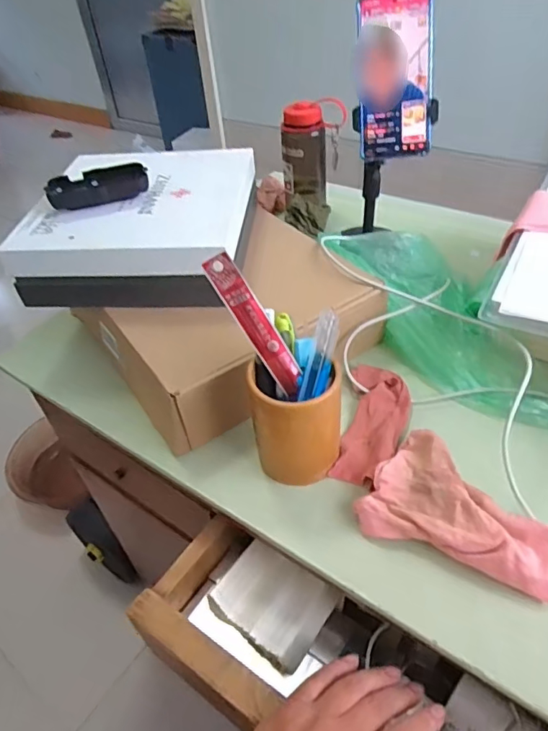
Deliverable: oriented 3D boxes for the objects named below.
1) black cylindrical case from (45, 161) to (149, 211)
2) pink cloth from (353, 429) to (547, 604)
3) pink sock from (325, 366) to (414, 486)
[{"bbox_3d":[-0.200,-0.206,0.576,0.110,0.024,0.052,-10,44,-4],"label":"black cylindrical case"},{"bbox_3d":[0.156,0.118,0.408,0.153,0.030,0.105,25,52,29],"label":"pink cloth"},{"bbox_3d":[0.101,0.056,0.505,0.061,0.014,0.146,8,46,15],"label":"pink sock"}]

